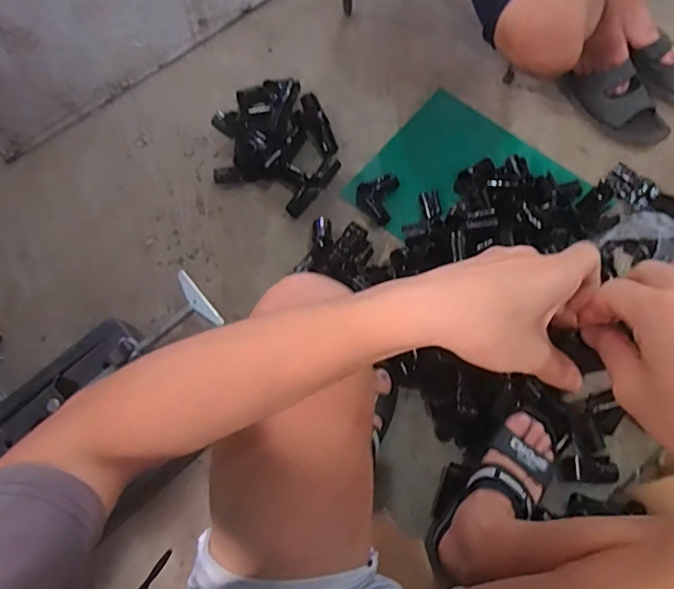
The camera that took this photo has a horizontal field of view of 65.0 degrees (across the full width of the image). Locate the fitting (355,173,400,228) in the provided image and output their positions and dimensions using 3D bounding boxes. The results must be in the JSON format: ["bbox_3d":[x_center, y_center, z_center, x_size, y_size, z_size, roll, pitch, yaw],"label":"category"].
[{"bbox_3d":[0.071,-0.178,0.962,0.068,0.032,0.098,14,72,7],"label":"fitting"}]

